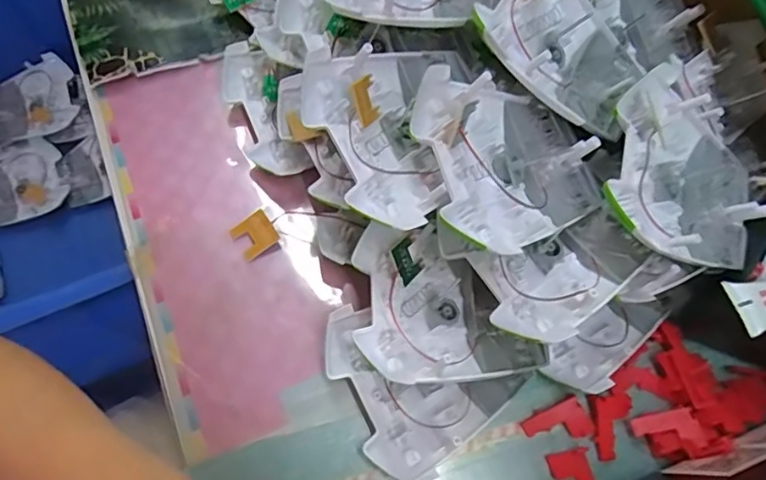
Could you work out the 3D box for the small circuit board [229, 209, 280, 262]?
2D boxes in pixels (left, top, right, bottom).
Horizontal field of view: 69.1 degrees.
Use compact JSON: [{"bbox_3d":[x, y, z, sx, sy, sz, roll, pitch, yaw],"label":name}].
[{"bbox_3d":[-0.082,-0.003,0.354,0.026,0.004,0.023,-35,79,7],"label":"small circuit board"}]

